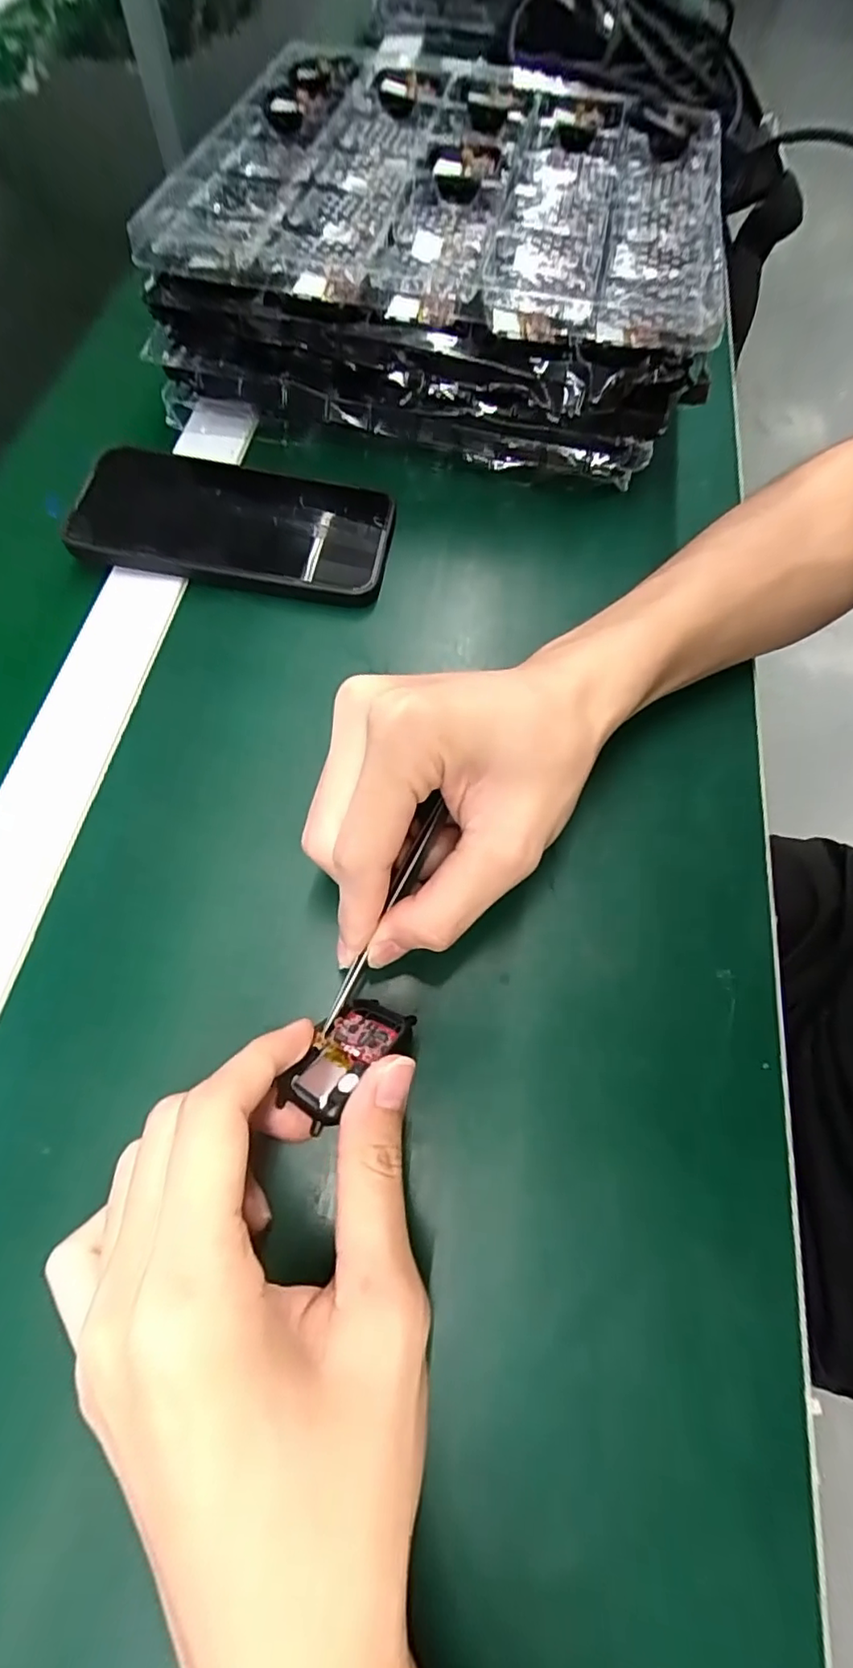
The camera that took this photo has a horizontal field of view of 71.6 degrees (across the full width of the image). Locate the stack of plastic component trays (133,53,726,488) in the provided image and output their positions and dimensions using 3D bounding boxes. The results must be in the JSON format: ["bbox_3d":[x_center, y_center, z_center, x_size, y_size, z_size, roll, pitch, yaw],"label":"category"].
[{"bbox_3d":[0.015,-0.354,0.359,0.298,0.074,0.283,11,67,3],"label":"stack of plastic component trays"}]

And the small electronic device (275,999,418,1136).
[{"bbox_3d":[-0.028,0.077,0.207,0.046,0.035,0.005,-39,118,-28],"label":"small electronic device"}]

